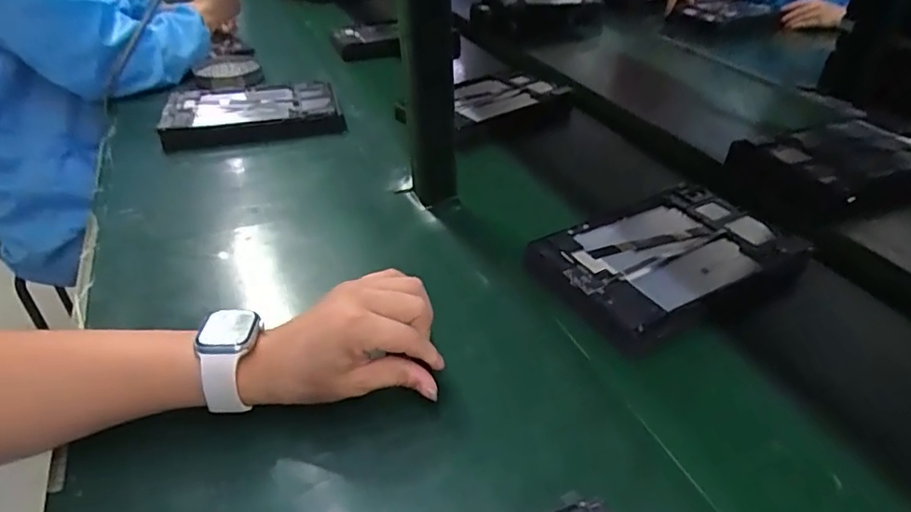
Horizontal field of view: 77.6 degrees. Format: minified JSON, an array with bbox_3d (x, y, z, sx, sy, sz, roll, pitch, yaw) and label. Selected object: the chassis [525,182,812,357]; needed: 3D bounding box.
[{"bbox_3d":[0.211,-0.001,0.565,0.253,0.018,0.161,-20,40,-24],"label":"chassis"}]

